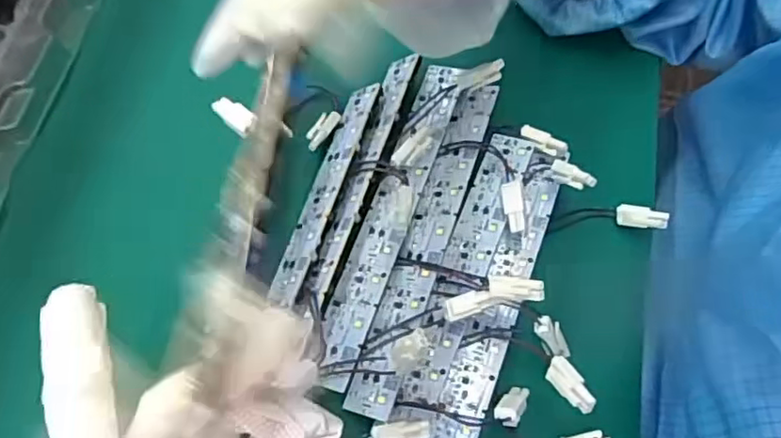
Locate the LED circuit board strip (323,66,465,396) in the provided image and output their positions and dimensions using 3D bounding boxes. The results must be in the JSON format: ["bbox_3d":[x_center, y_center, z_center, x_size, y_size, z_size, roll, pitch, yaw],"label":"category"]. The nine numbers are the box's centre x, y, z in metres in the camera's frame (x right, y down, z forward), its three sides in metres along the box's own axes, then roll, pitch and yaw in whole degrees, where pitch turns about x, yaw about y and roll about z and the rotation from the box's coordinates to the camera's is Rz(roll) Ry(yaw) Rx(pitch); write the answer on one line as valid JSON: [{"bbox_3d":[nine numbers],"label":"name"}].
[{"bbox_3d":[0.001,-0.005,0.318,0.024,0.008,0.187,20,68,6],"label":"LED circuit board strip"}]

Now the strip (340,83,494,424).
[{"bbox_3d":[0.020,0.007,0.311,0.021,0.007,0.187,19,68,5],"label":"strip"}]

